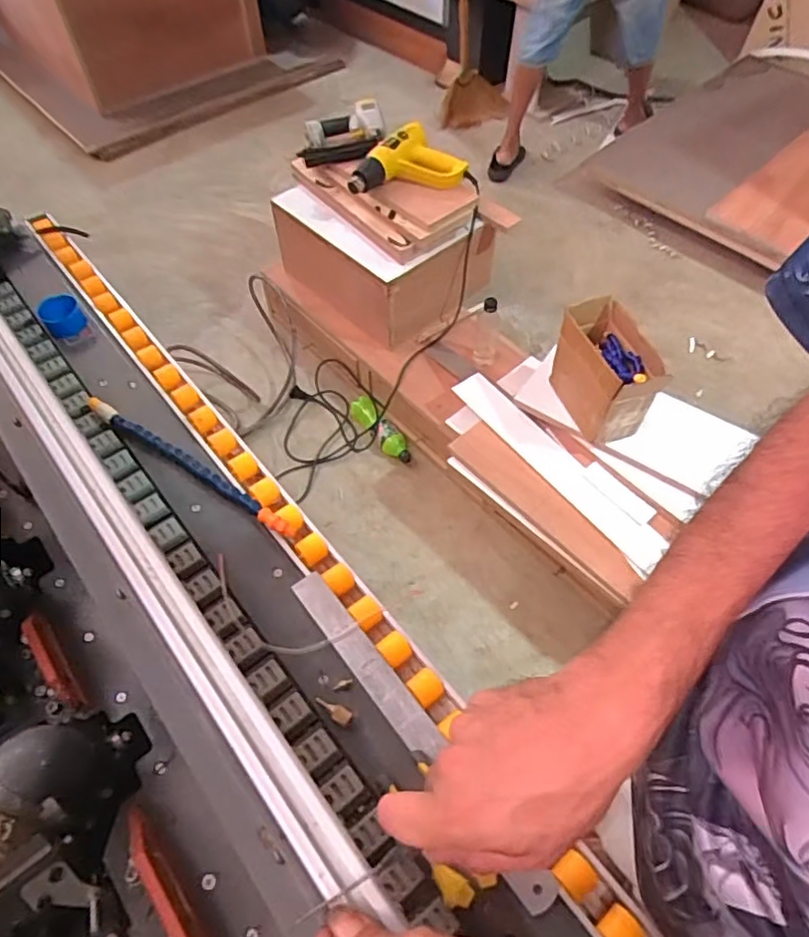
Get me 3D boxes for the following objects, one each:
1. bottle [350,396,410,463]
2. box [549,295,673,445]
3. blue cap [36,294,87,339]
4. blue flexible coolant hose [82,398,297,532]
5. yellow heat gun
[{"bbox_3d":[-0.067,-0.112,1.628,0.070,0.072,0.232,-36,63,-22],"label":"bottle"},{"bbox_3d":[0.415,-0.194,1.258,0.138,0.193,0.255,-12,57,-8],"label":"box"},{"bbox_3d":[-0.444,-0.198,0.790,0.050,0.029,0.050,0,56,0],"label":"blue cap"},{"bbox_3d":[-0.240,-0.008,0.663,0.297,0.019,0.017,29,61,18],"label":"blue flexible coolant hose"},{"bbox_3d":[0.004,-0.748,1.460,0.281,0.077,0.160,-5,56,-3],"label":"yellow heat gun"}]

